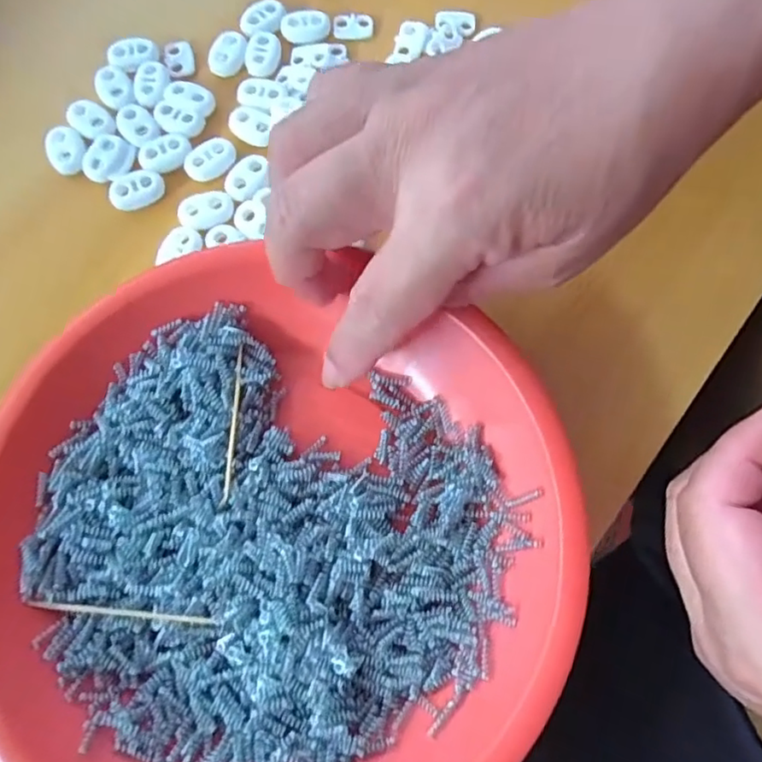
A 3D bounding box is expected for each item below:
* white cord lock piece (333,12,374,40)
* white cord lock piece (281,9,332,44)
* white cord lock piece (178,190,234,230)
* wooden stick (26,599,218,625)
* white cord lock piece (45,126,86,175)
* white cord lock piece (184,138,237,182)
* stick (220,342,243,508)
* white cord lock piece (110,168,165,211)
[{"bbox_3d":[-0.013,-0.164,0.271,0.019,0.004,0.012,-5,73,-1],"label":"white cord lock piece"},{"bbox_3d":[-0.035,-0.162,0.267,0.022,0.004,0.013,6,73,3],"label":"white cord lock piece"},{"bbox_3d":[-0.072,-0.070,0.241,0.022,0.004,0.014,-21,74,-5],"label":"white cord lock piece"},{"bbox_3d":[-0.082,0.074,0.187,0.059,0.005,0.004,6,73,3],"label":"wooden stick"},{"bbox_3d":[-0.135,-0.099,0.251,0.016,0.005,0.021,-28,75,-7],"label":"white cord lock piece"},{"bbox_3d":[-0.073,-0.095,0.249,0.023,0.004,0.016,-42,77,-11],"label":"white cord lock piece"},{"bbox_3d":[-0.052,0.015,0.208,0.004,0.004,0.057,1,73,1],"label":"stick"},{"bbox_3d":[-0.102,-0.080,0.245,0.022,0.007,0.014,-28,75,-7],"label":"white cord lock piece"}]

